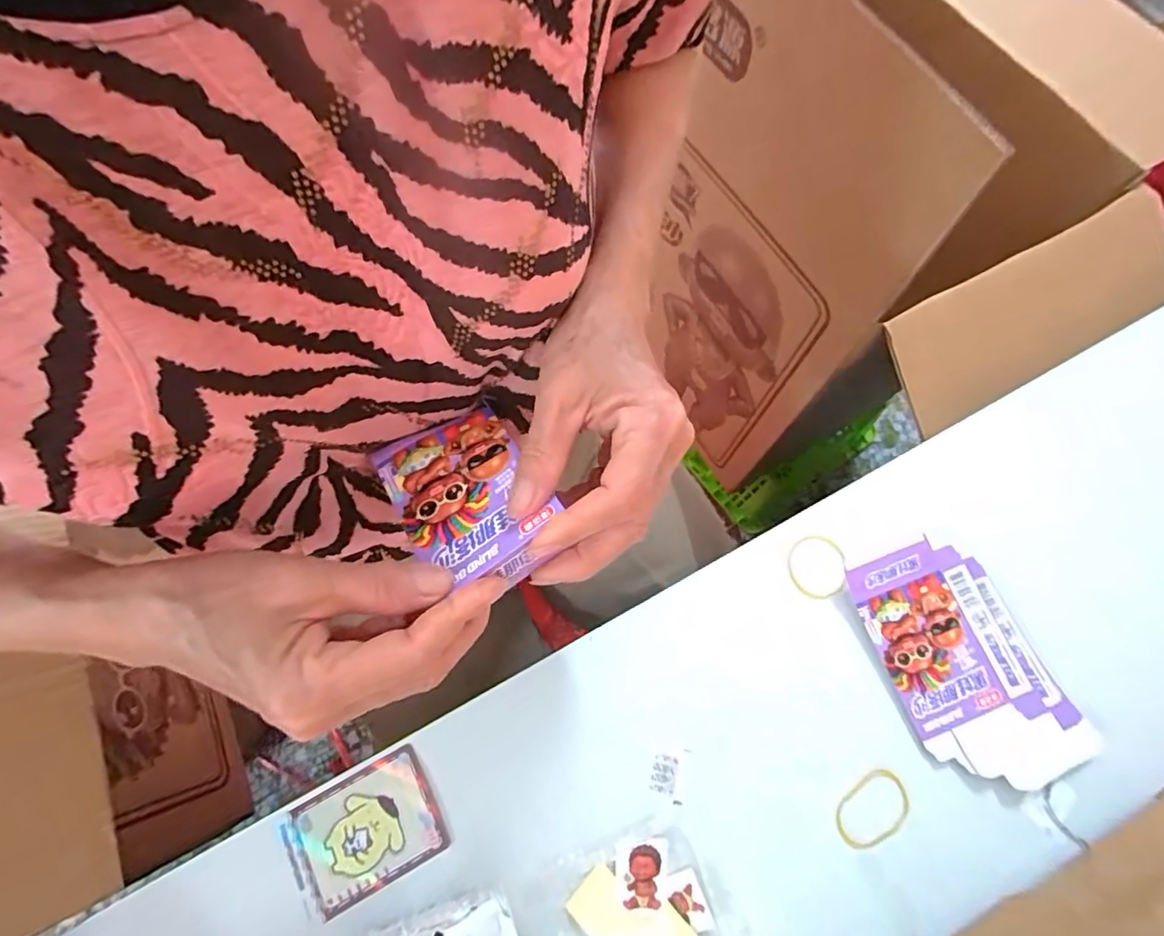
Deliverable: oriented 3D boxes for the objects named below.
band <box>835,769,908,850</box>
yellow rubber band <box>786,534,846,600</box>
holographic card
[{"bbox_3d":[0.177,0.208,0.345,0.050,0.004,0.033,-34,74,-12],"label":"band"},{"bbox_3d":[0.162,0.068,0.394,0.037,0.006,0.045,7,65,15],"label":"yellow rubber band"},{"bbox_3d":[-0.129,0.216,0.336,0.086,0.004,0.062,-28,73,-11],"label":"holographic card"}]

